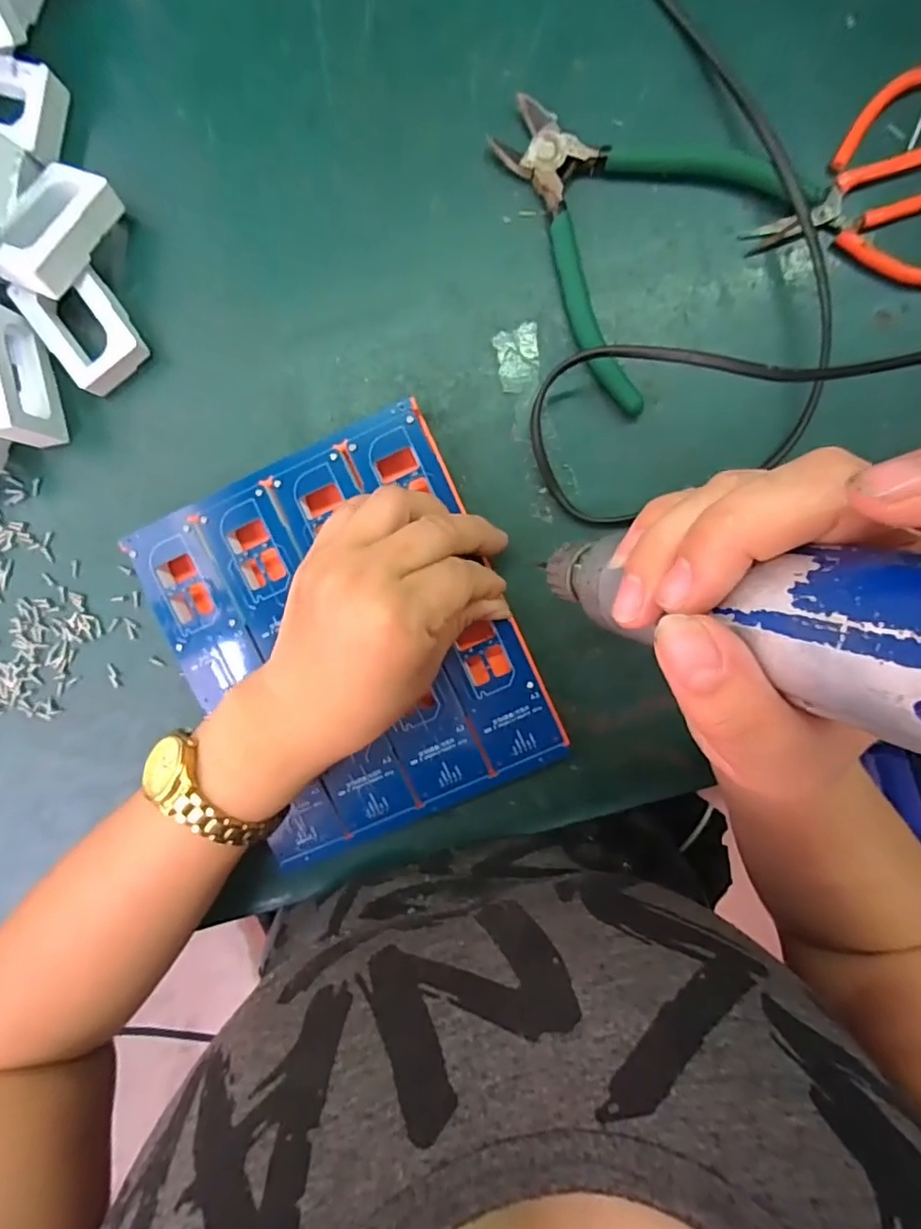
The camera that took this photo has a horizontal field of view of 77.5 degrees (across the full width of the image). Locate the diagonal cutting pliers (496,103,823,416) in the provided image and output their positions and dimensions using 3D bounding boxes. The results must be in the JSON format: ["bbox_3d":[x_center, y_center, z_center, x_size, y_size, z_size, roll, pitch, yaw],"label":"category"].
[{"bbox_3d":[0.077,-0.191,0.272,0.134,0.013,0.130,42,96,-1],"label":"diagonal cutting pliers"}]

